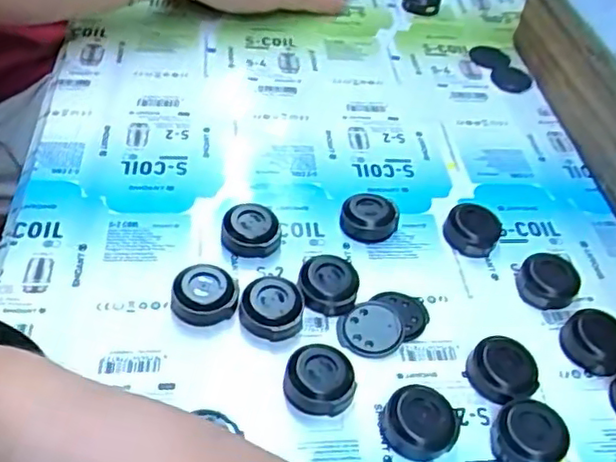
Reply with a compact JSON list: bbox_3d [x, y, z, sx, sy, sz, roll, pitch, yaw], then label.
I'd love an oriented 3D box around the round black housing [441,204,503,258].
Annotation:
[{"bbox_3d":[0.091,0.000,0.360,0.029,0.009,0.032,24,48,15],"label":"round black housing"}]

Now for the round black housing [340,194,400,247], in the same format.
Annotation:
[{"bbox_3d":[0.033,-0.007,0.354,0.029,0.018,0.025,32,51,22],"label":"round black housing"}]

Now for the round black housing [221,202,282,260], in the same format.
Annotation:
[{"bbox_3d":[-0.030,0.000,0.338,0.029,0.017,0.028,4,46,-4],"label":"round black housing"}]

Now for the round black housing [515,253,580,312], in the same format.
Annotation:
[{"bbox_3d":[0.124,0.026,0.335,0.030,0.012,0.029,4,46,-4],"label":"round black housing"}]

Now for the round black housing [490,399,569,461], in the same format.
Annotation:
[{"bbox_3d":[0.092,0.087,0.271,0.028,0.014,0.028,4,46,-4],"label":"round black housing"}]

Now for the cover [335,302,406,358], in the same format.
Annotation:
[{"bbox_3d":[0.031,0.047,0.307,0.033,0.005,0.027,-28,55,-29],"label":"cover"}]

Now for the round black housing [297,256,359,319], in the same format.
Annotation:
[{"bbox_3d":[0.011,0.027,0.318,0.030,0.015,0.025,24,48,16],"label":"round black housing"}]

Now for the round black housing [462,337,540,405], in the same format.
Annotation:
[{"bbox_3d":[0.088,0.063,0.292,0.025,0.014,0.030,-33,58,-32],"label":"round black housing"}]

